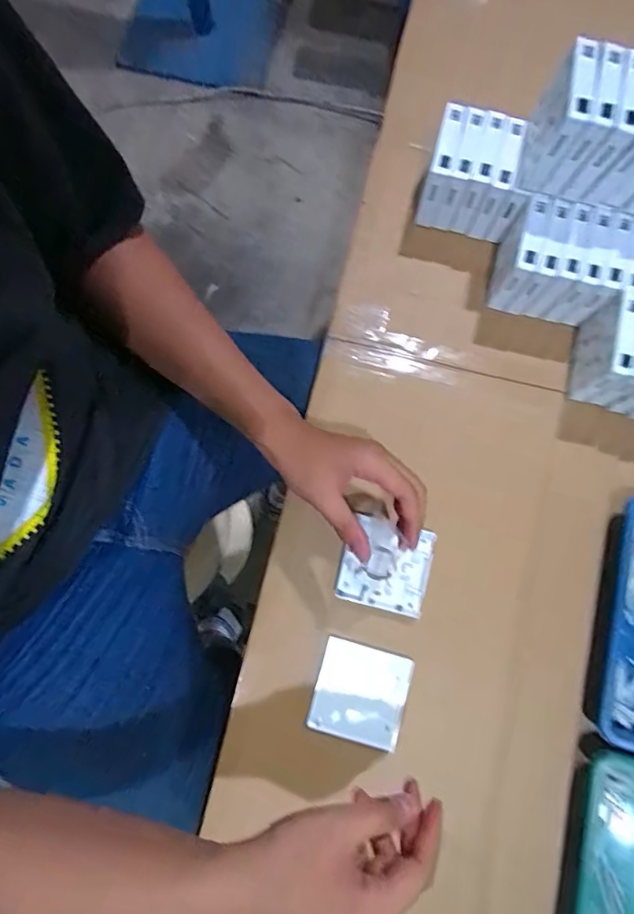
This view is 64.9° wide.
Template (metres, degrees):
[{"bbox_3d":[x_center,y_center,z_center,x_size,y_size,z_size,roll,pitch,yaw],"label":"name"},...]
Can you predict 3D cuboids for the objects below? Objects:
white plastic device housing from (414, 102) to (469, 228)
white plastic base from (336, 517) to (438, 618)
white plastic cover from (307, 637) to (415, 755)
[{"bbox_3d":[0.135,-0.322,0.557,0.021,0.088,0.088,16,79,3],"label":"white plastic device housing"},{"bbox_3d":[0.071,0.111,0.513,0.088,0.007,0.088,15,79,3],"label":"white plastic base"},{"bbox_3d":[0.043,0.232,0.488,0.089,0.014,0.087,17,79,3],"label":"white plastic cover"}]

